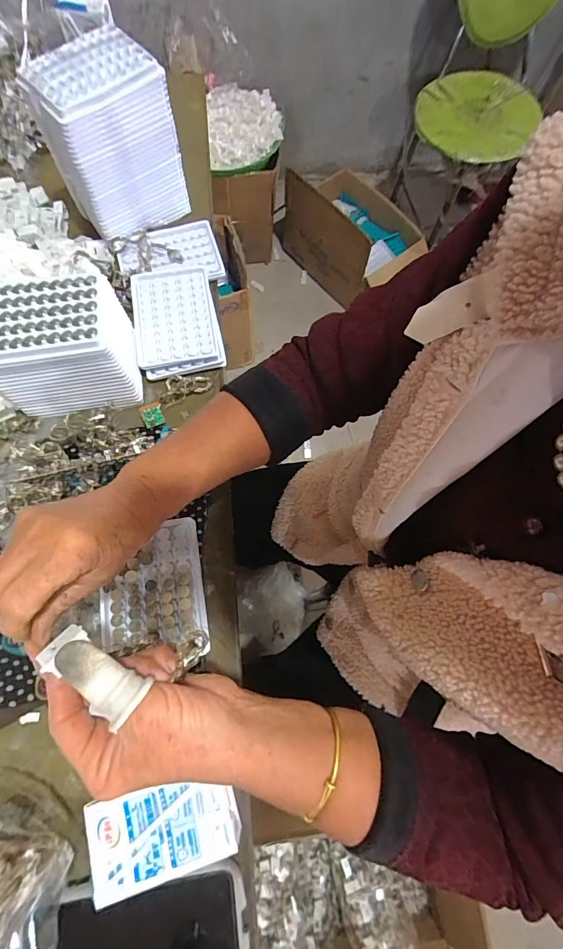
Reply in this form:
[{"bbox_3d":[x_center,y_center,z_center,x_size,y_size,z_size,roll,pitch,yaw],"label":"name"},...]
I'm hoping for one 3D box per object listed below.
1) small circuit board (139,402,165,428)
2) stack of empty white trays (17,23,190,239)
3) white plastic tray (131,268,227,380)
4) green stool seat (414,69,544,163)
[{"bbox_3d":[-0.148,-0.068,0.448,0.022,0.004,0.026,-20,93,-26],"label":"small circuit board"},{"bbox_3d":[-0.205,-0.401,0.476,0.137,0.151,0.095,-38,76,-13],"label":"stack of empty white trays"},{"bbox_3d":[-0.130,-0.190,0.483,0.098,0.017,0.138,-11,72,-6],"label":"white plastic tray"},{"bbox_3d":[0.535,-0.983,1.059,0.295,0.058,0.350,34,74,9],"label":"green stool seat"}]

